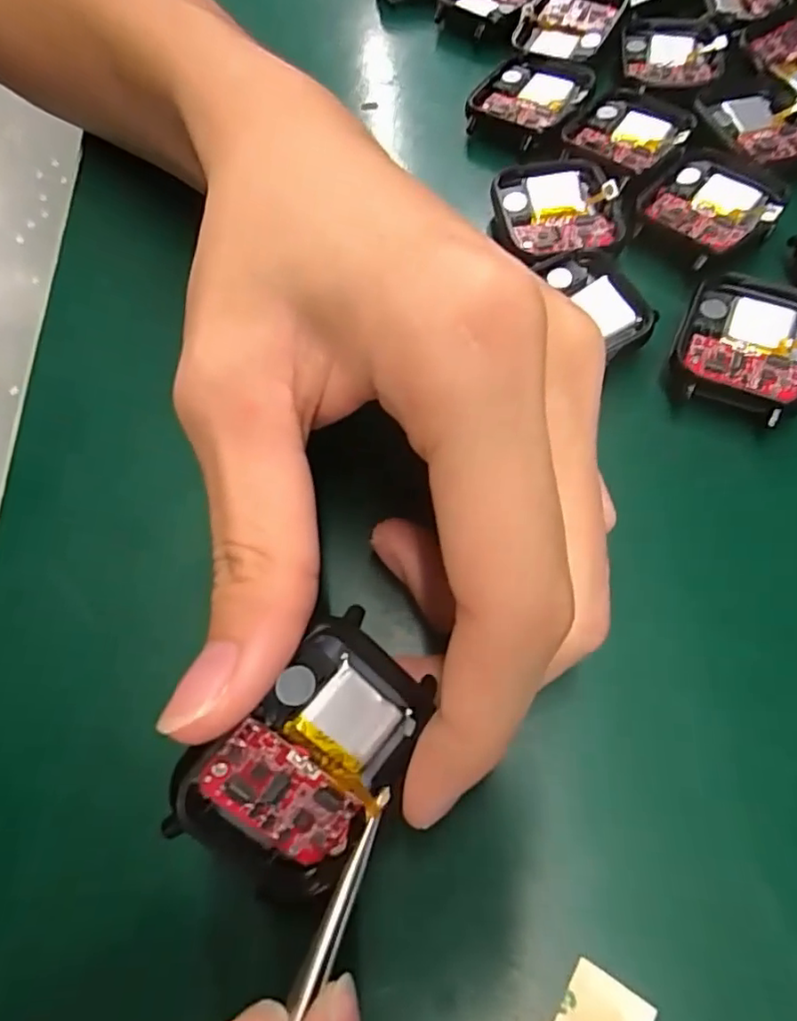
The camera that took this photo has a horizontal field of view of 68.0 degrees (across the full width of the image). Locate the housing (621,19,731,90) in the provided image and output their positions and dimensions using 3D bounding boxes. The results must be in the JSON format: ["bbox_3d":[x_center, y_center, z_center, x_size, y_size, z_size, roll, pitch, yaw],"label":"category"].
[{"bbox_3d":[0.105,-0.174,0.224,0.037,0.005,0.040,8,64,5],"label":"housing"}]

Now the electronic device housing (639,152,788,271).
[{"bbox_3d":[0.100,-0.098,0.188,0.036,0.007,0.044,41,71,19],"label":"electronic device housing"}]

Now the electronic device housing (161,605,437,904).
[{"bbox_3d":[-0.016,0.046,0.114,0.039,0.013,0.045,45,75,-20],"label":"electronic device housing"}]

